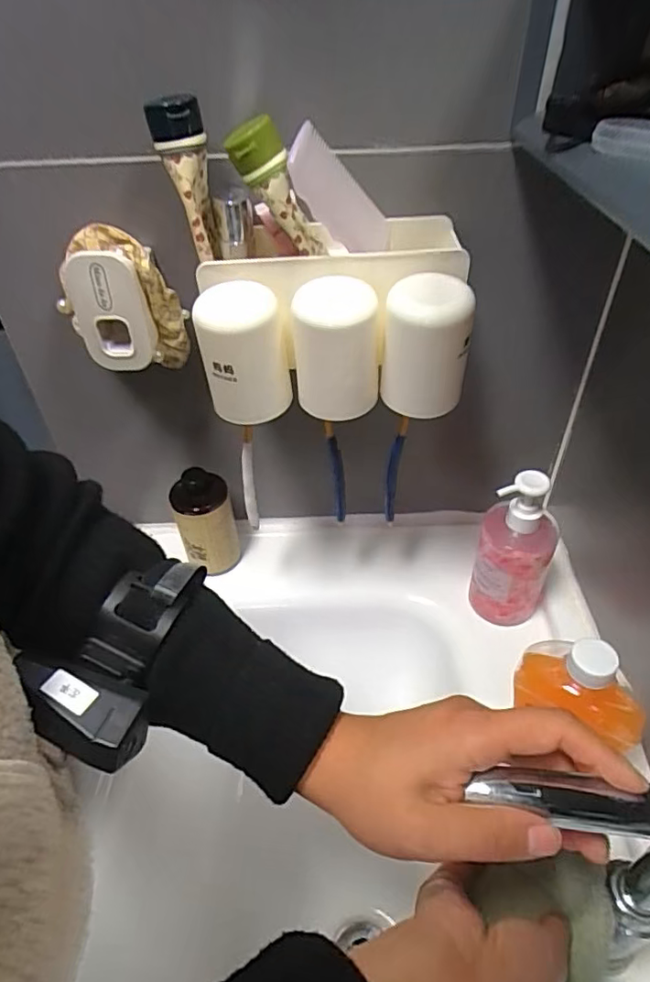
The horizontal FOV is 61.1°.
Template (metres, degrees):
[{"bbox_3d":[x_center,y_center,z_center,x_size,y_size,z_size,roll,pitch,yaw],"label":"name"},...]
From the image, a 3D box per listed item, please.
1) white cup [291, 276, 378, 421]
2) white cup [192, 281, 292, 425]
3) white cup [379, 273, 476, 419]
[{"bbox_3d":[0.008,-0.104,0.416,0.062,0.093,0.055,-1,43,2],"label":"white cup"},{"bbox_3d":[-0.060,-0.102,0.418,0.060,0.094,0.054,-4,43,-1],"label":"white cup"},{"bbox_3d":[0.074,-0.102,0.408,0.062,0.095,0.051,7,43,11],"label":"white cup"}]

